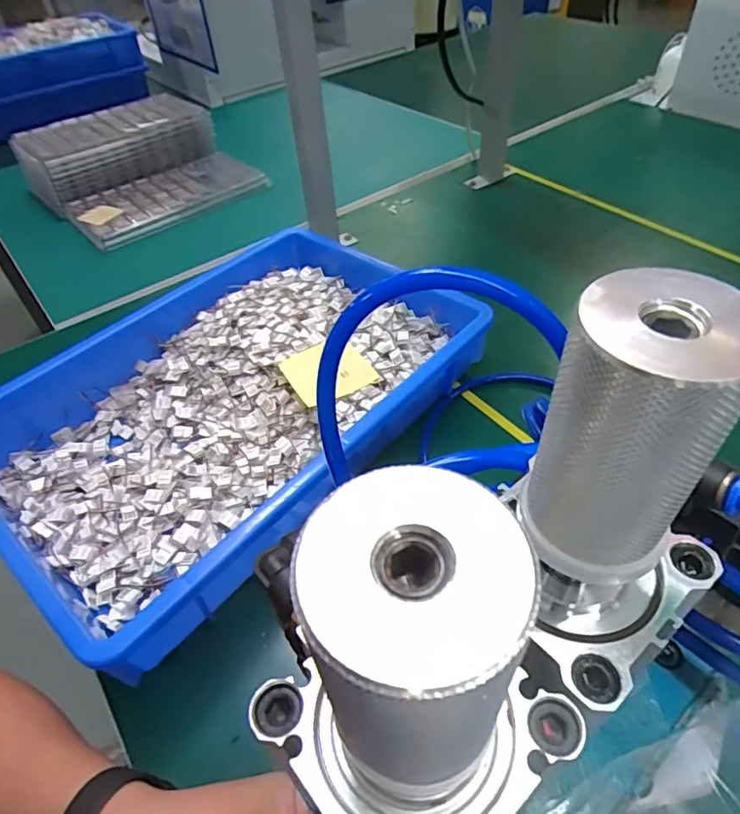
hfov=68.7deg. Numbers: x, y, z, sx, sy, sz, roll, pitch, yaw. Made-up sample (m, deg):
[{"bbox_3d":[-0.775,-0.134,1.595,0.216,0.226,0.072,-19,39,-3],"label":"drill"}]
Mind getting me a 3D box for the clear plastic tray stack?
[{"bbox_3d":[-0.390,-0.406,0.918,0.328,0.112,0.333,-33,52,-23],"label":"clear plastic tray stack"}]

